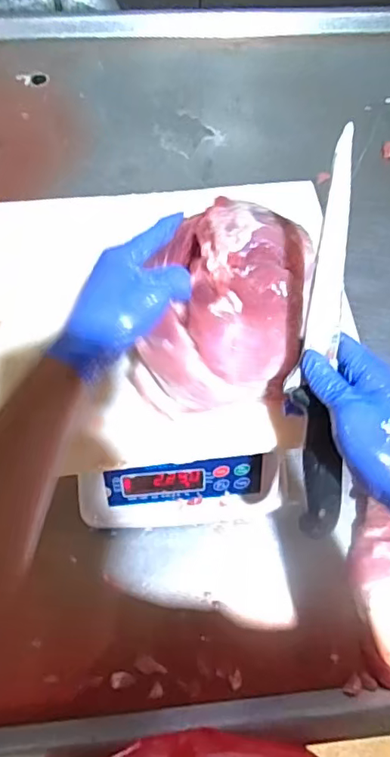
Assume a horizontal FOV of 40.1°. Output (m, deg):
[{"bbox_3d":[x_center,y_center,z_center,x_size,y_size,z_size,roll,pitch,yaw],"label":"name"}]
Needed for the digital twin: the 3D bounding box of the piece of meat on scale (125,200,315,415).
[{"bbox_3d":[0.033,-0.065,0.456,0.122,0.085,0.176,18,66,5],"label":"piece of meat on scale"}]

